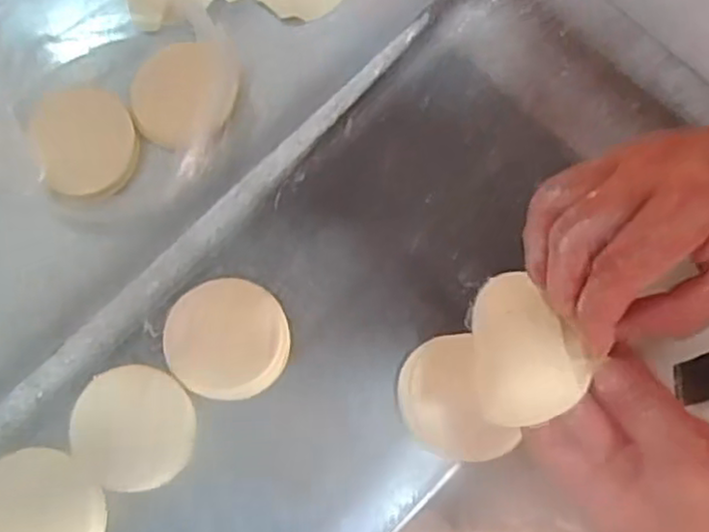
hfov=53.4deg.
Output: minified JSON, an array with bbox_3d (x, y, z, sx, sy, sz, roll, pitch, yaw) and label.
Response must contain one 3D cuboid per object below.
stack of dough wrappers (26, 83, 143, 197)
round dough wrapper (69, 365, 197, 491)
[{"bbox_3d":[-0.219,-0.103,0.573,0.080,0.017,0.098,-17,74,-3],"label":"stack of dough wrappers"},{"bbox_3d":[-0.156,0.114,0.499,0.081,0.009,0.083,3,73,-10],"label":"round dough wrapper"}]

